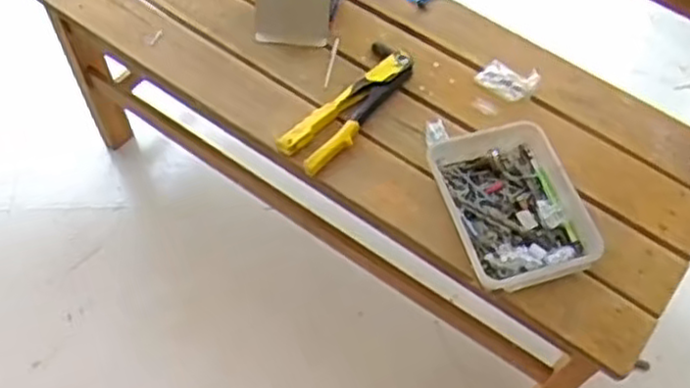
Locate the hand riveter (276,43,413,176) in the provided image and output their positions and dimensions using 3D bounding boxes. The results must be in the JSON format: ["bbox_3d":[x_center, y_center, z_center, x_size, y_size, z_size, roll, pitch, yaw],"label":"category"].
[{"bbox_3d":[0.006,-0.130,1.075,0.080,0.028,0.248,36,66,17],"label":"hand riveter"}]

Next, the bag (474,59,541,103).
[{"bbox_3d":[0.241,-0.170,1.102,0.087,0.026,0.057,24,63,12],"label":"bag"}]

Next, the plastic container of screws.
[{"bbox_3d":[0.222,0.017,0.987,0.176,0.048,0.228,-17,62,-10],"label":"plastic container of screws"}]

